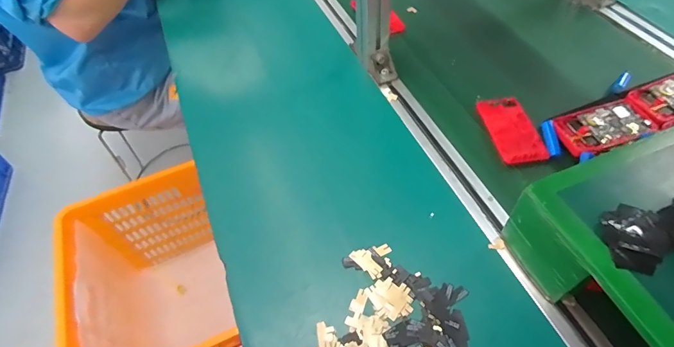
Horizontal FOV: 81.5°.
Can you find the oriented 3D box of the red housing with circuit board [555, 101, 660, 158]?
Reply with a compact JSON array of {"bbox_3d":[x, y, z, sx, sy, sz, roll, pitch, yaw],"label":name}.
[{"bbox_3d":[0.361,-0.061,0.535,0.122,0.011,0.067,-18,56,-9],"label":"red housing with circuit board"}]

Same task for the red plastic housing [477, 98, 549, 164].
[{"bbox_3d":[0.245,-0.064,0.554,0.064,0.011,0.123,-6,55,-1],"label":"red plastic housing"}]

